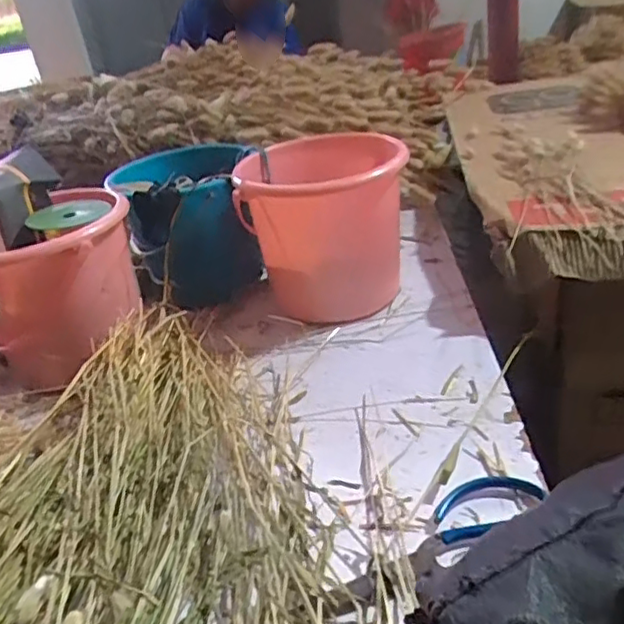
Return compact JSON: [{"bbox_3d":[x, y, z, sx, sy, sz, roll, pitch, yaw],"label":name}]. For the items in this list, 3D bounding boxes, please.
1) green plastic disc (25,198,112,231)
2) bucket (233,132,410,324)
[{"bbox_3d":[-0.282,-0.116,0.747,0.086,0.010,0.094,-7,29,4],"label":"green plastic disc"},{"bbox_3d":[0.014,-0.102,0.828,0.196,0.206,0.177,-1,30,15],"label":"bucket"}]

